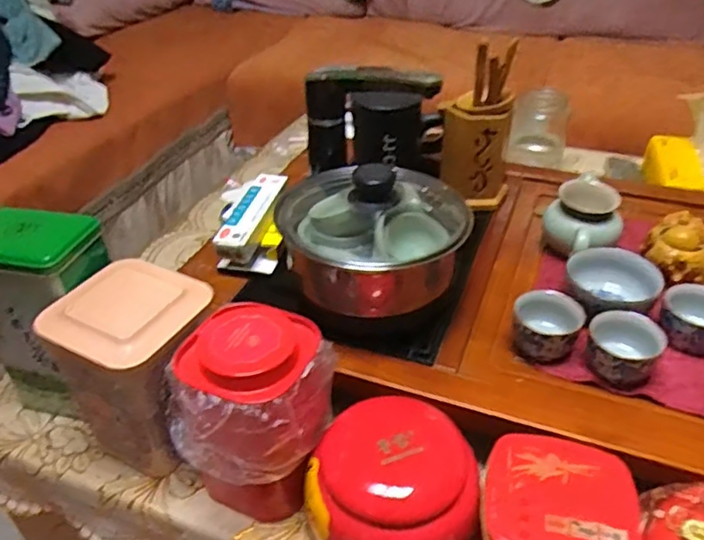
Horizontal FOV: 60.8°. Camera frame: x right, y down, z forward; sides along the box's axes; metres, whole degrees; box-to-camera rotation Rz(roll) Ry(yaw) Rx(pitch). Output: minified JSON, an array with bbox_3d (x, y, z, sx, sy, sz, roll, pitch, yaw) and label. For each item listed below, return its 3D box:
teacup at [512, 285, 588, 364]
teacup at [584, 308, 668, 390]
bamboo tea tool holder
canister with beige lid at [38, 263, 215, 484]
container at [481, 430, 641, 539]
[{"bbox_3d":[0.165,0.051,0.513,0.057,0.046,0.049,15,40,21],"label":"teacup"},{"bbox_3d":[0.219,0.066,0.488,0.055,0.047,0.045,24,43,29],"label":"teacup"},{"bbox_3d":[0.137,-0.161,0.673,0.081,0.167,0.064,8,38,12],"label":"bamboo tea tool holder"},{"bbox_3d":[-0.171,0.081,0.488,0.110,0.145,0.101,20,42,26],"label":"canister with beige lid"},{"bbox_3d":[0.136,0.177,0.421,0.105,0.066,0.099,8,38,12],"label":"container"}]

